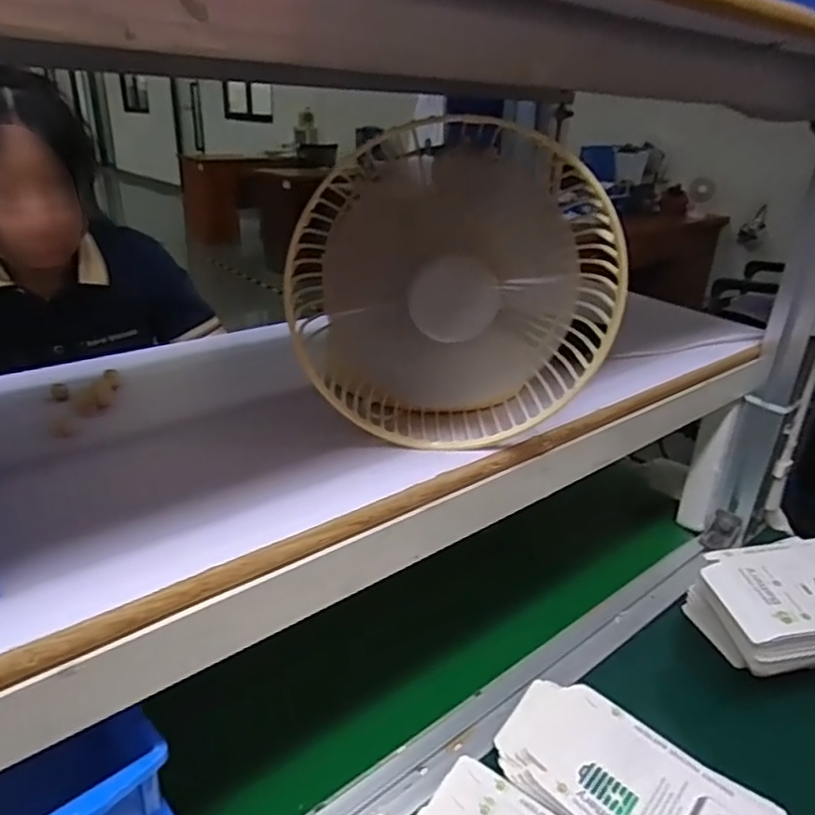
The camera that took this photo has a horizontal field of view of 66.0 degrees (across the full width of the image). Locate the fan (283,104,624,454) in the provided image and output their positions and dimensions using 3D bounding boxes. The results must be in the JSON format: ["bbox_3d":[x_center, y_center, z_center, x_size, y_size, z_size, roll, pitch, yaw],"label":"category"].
[{"bbox_3d":[0.029,-0.070,0.394,0.198,0.181,0.064,3,25,0],"label":"fan"}]

